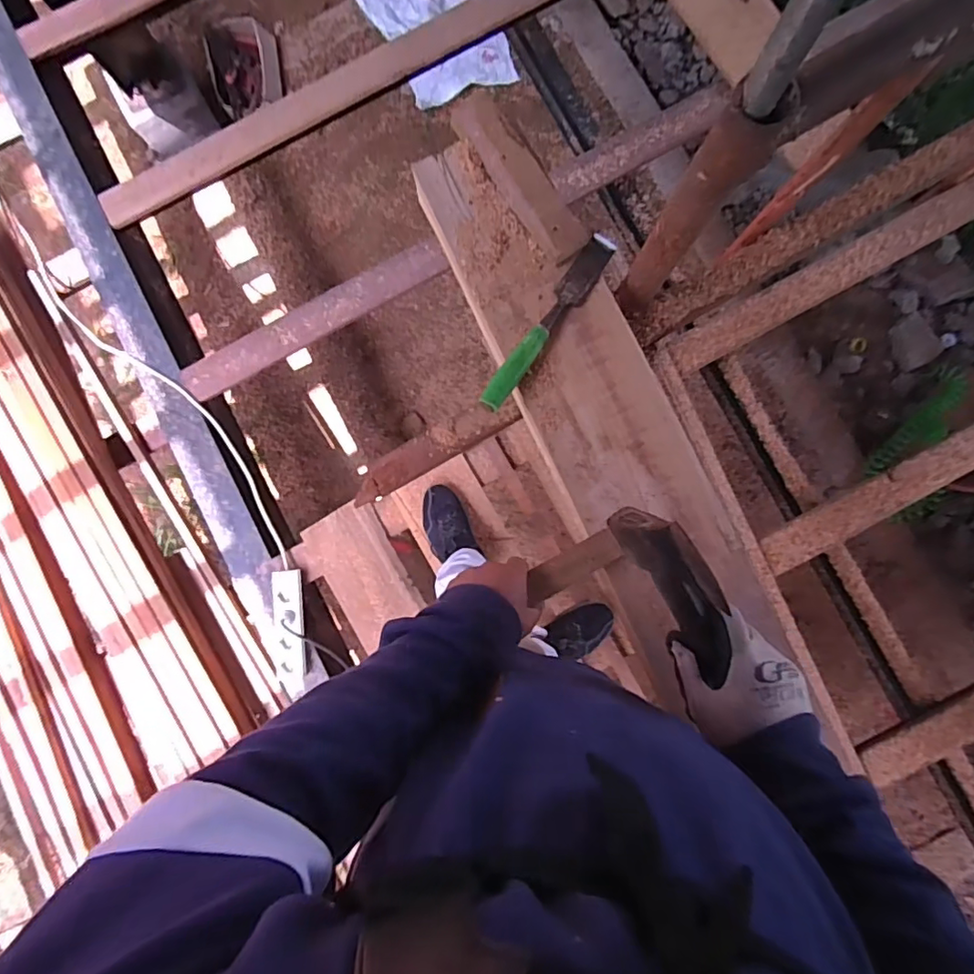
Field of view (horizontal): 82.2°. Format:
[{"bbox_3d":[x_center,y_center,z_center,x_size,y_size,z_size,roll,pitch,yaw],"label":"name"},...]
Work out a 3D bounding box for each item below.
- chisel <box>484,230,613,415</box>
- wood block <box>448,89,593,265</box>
[{"bbox_3d":[0.070,-0.182,0.615,0.033,0.023,0.236,33,86,4],"label":"chisel"},{"bbox_3d":[0.038,-0.356,0.640,0.050,0.032,0.210,-37,85,-2],"label":"wood block"}]

